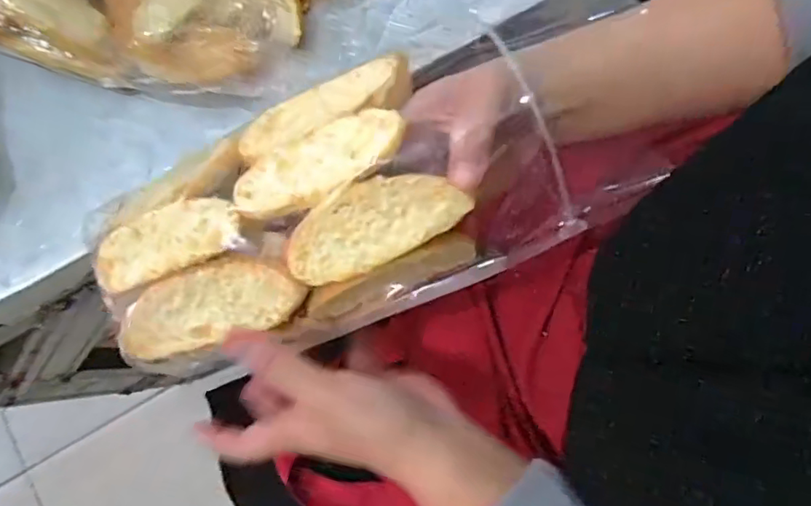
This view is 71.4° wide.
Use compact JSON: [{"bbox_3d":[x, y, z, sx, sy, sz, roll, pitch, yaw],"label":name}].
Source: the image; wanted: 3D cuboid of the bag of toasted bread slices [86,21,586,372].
[{"bbox_3d":[-0.045,-0.018,0.297,0.222,0.060,0.127,-27,91,8],"label":"bag of toasted bread slices"}]

